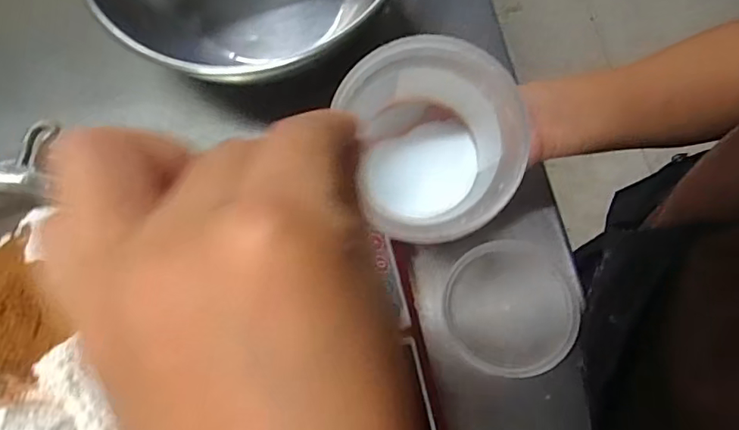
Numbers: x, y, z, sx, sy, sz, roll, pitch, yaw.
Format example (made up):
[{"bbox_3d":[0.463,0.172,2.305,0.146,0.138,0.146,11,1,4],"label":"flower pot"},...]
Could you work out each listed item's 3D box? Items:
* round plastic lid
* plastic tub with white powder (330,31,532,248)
[{"bbox_3d":[0.115,0.073,0.426,0.102,0.006,0.108,0,72,1],"label":"round plastic lid"},{"bbox_3d":[0.040,-0.035,0.304,0.095,0.088,0.104,-20,73,-5],"label":"plastic tub with white powder"}]

